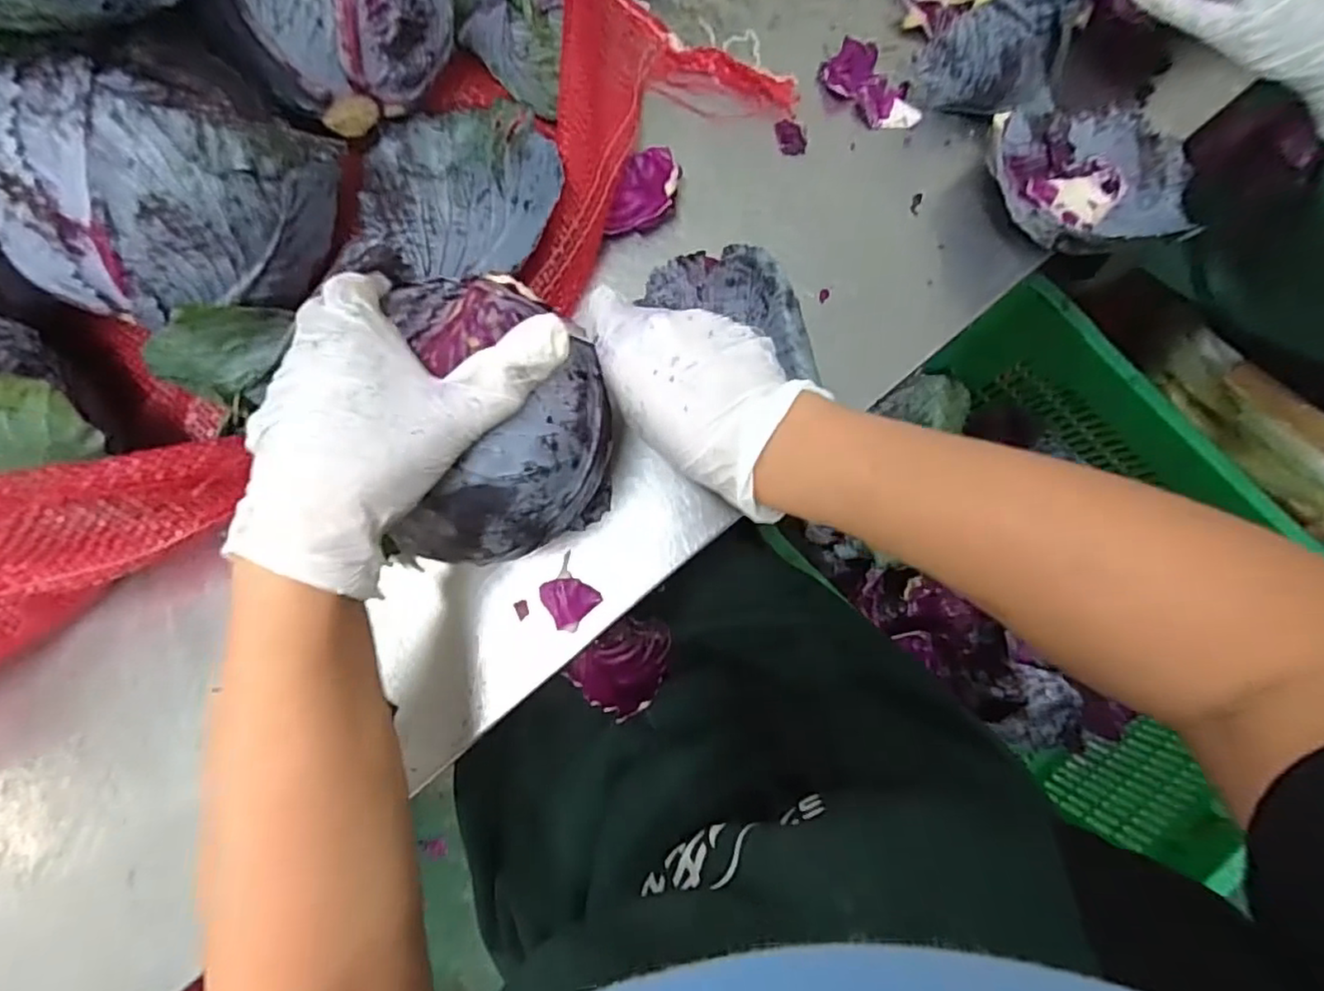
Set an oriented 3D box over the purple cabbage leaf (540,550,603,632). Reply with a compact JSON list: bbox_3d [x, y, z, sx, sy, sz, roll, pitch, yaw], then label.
[{"bbox_3d":[-0.061,0.063,0.416,0.033,0.010,0.039,-41,84,-7],"label":"purple cabbage leaf"}]

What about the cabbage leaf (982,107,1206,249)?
[{"bbox_3d":[0.287,-0.212,0.448,0.126,0.048,0.119,-20,82,-5],"label":"cabbage leaf"}]

